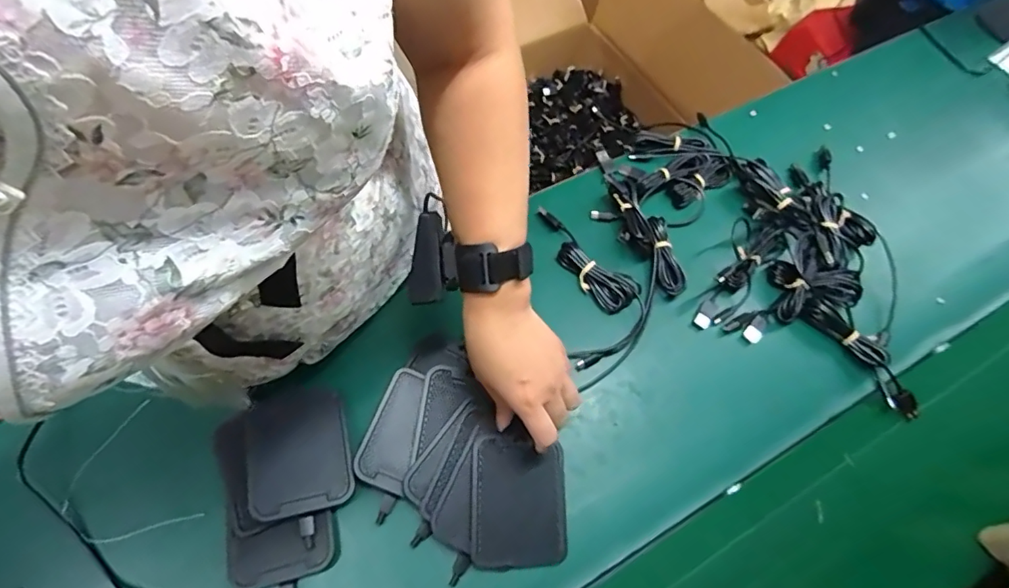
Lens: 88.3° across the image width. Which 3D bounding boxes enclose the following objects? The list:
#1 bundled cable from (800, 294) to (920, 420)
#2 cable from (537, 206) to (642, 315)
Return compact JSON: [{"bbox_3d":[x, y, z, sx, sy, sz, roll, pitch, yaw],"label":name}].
[{"bbox_3d":[0.348,0.059,0.508,0.026,0.028,0.140,-35,76,-11],"label":"bundled cable"},{"bbox_3d":[0.078,-0.035,0.536,0.040,0.016,0.134,-41,78,-13],"label":"cable"}]

